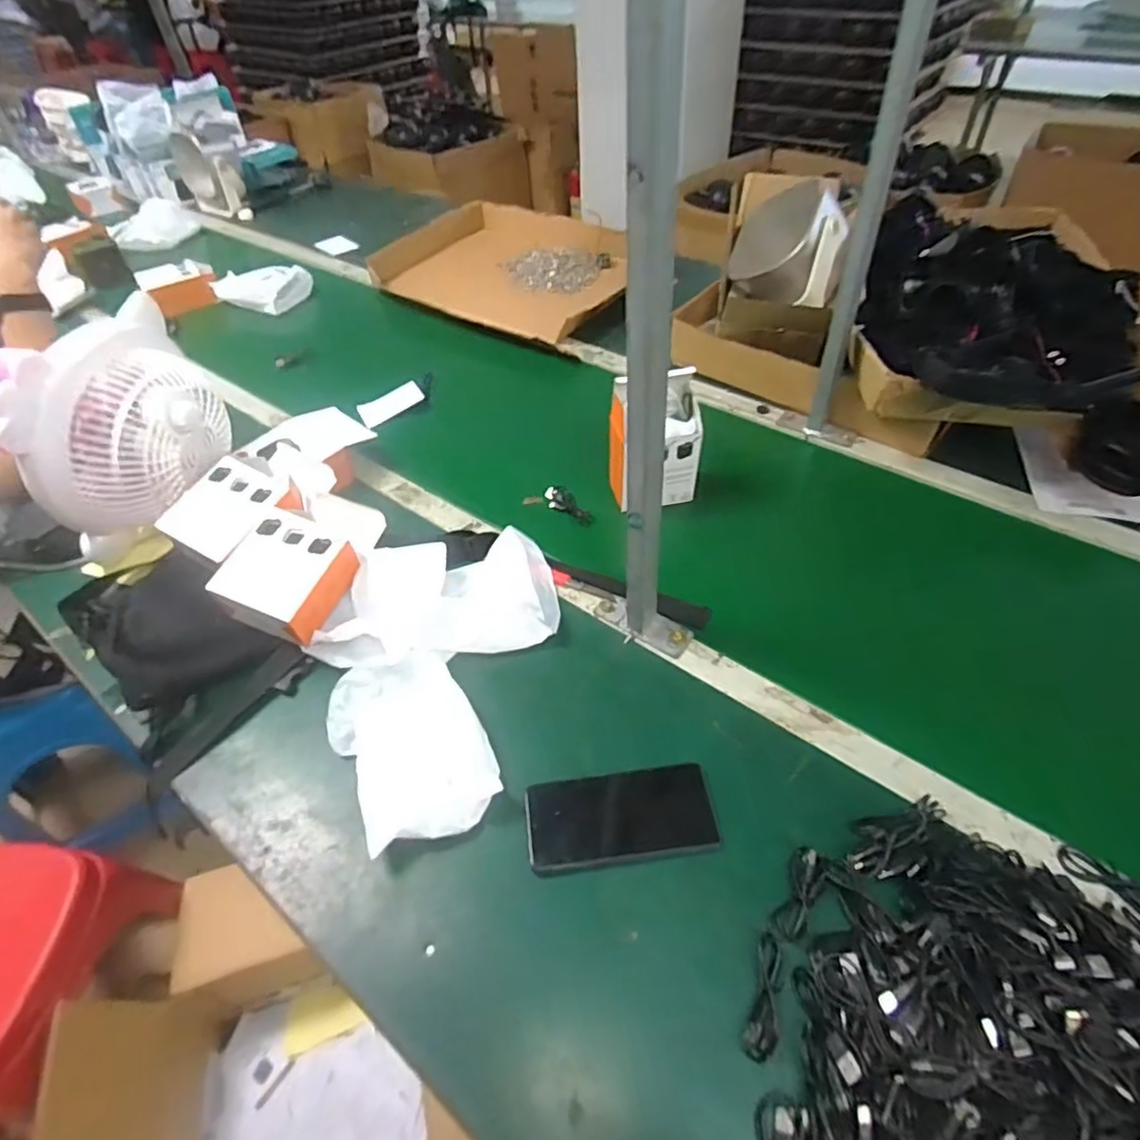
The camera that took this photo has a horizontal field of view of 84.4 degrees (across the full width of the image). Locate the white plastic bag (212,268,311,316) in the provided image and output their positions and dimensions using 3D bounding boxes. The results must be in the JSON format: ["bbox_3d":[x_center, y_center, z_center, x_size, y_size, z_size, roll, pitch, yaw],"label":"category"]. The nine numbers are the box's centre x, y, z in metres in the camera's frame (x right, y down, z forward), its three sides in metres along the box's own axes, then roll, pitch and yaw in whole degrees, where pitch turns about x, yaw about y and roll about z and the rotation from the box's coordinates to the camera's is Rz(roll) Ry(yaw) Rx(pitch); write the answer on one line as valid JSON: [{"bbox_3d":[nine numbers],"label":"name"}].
[{"bbox_3d":[-0.624,-0.575,1.282,0.174,0.047,0.122,13,49,14],"label":"white plastic bag"}]

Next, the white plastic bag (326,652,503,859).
[{"bbox_3d":[-0.146,0.162,0.586,0.124,0.031,0.182,-26,52,-20],"label":"white plastic bag"}]

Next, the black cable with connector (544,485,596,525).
[{"bbox_3d":[-0.003,-0.081,0.824,0.032,0.015,0.088,-24,51,-19],"label":"black cable with connector"}]

